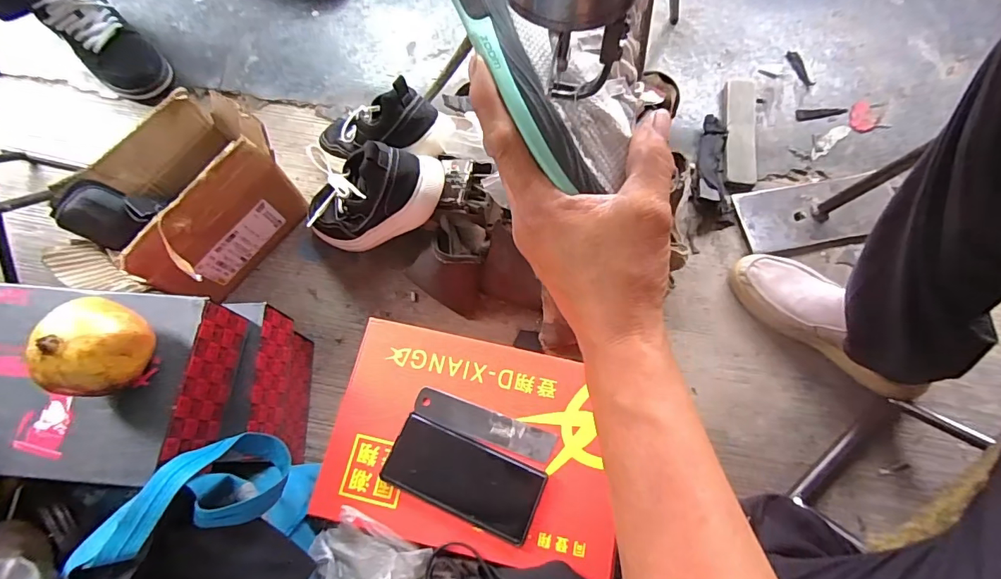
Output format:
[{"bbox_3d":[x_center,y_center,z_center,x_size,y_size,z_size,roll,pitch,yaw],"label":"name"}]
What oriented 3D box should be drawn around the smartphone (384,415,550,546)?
[{"bbox_3d":[-0.039,0.200,0.495,0.163,0.012,0.078,22,73,7],"label":"smartphone"}]

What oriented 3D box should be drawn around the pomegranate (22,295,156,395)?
[{"bbox_3d":[-0.334,0.048,0.388,0.065,0.077,0.080,10,72,3],"label":"pomegranate"}]

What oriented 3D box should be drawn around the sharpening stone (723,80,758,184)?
[{"bbox_3d":[0.402,-0.268,0.772,0.056,0.016,0.195,7,72,3],"label":"sharpening stone"}]

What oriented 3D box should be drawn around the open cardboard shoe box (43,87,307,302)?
[{"bbox_3d":[-0.407,-0.095,0.630,0.143,0.199,0.263,29,74,9],"label":"open cardboard shoe box"}]

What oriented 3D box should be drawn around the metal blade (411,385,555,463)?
[{"bbox_3d":[-0.018,0.151,0.517,0.160,0.004,0.034,19,69,4],"label":"metal blade"}]

